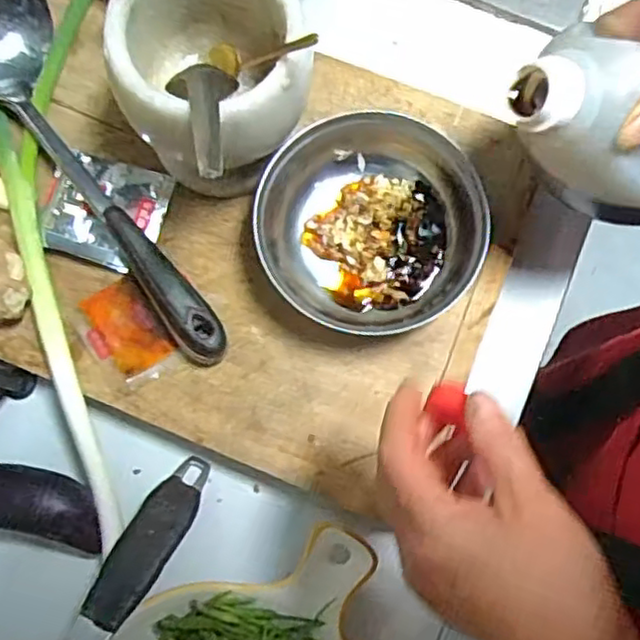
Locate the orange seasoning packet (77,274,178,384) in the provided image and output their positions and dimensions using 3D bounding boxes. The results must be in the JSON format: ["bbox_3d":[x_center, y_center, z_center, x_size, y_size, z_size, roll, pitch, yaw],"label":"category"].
[{"bbox_3d":[-0.123,0.007,0.425,0.043,0.009,0.060,-32,80,-7],"label":"orange seasoning packet"}]

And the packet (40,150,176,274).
[{"bbox_3d":[-0.142,-0.073,0.439,0.077,0.015,0.072,14,78,2],"label":"packet"}]

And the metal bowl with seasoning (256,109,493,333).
[{"bbox_3d":[0.030,-0.058,0.423,0.138,0.047,0.128,0,78,-1],"label":"metal bowl with seasoning"}]

